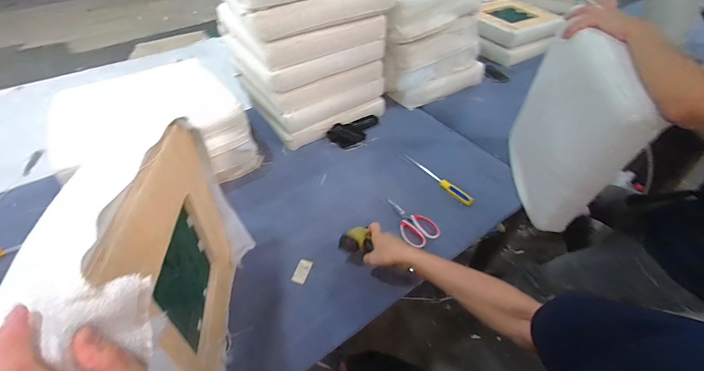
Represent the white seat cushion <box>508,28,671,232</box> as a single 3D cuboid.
[{"bbox_3d":[0.554,-0.156,0.782,0.104,0.410,0.451,9,48,8],"label":"white seat cushion"}]

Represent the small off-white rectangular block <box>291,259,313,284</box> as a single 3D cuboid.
[{"bbox_3d":[-0.128,0.221,0.768,0.037,0.004,0.074,2,38,17],"label":"small off-white rectangular block"}]

